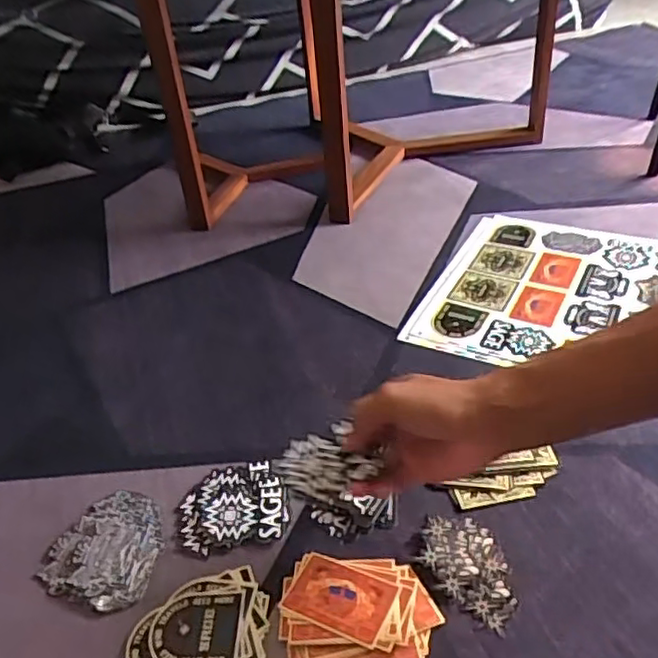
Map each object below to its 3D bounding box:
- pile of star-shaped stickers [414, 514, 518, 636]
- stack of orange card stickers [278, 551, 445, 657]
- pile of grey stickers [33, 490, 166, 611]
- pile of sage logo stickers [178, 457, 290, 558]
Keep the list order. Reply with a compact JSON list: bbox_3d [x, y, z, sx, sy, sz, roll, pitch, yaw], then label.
[{"bbox_3d":[0.111,0.185,0.490,0.062,0.006,0.096,-23,40,-22],"label":"pile of star-shaped stickers"},{"bbox_3d":[0.021,0.210,0.465,0.111,0.010,0.097,-6,37,-1],"label":"stack of orange card stickers"},{"bbox_3d":[-0.186,0.184,0.537,0.094,0.010,0.101,-4,37,3],"label":"pile of grey stickers"},{"bbox_3d":[-0.088,0.155,0.561,0.092,0.012,0.087,-13,37,-9],"label":"pile of sage logo stickers"}]

